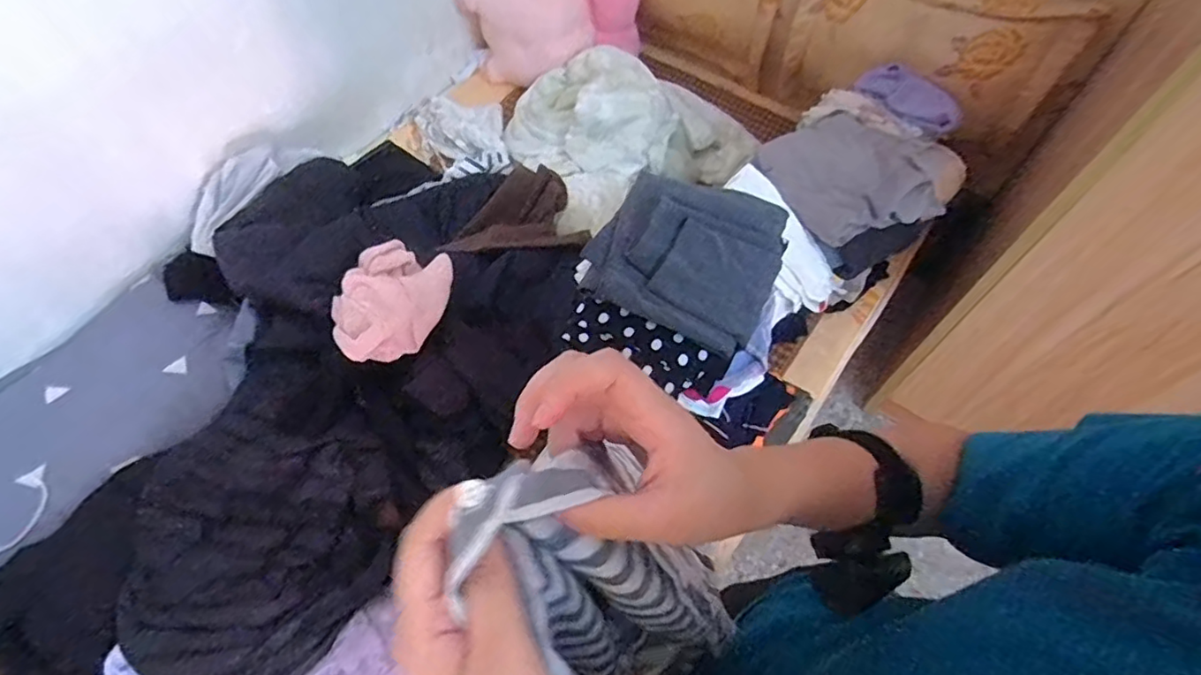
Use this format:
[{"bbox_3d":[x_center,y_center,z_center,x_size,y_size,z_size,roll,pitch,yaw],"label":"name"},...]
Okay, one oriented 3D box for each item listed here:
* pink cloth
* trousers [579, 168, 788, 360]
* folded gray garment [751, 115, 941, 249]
[{"bbox_3d":[-0.334,-0.060,0.946,0.161,0.068,0.196,23,61,13],"label":"pink cloth"},{"bbox_3d":[0.118,-0.119,0.831,0.241,0.057,0.220,24,62,14],"label":"trousers"},{"bbox_3d":[0.453,-0.307,1.067,0.294,0.068,0.274,-20,61,-12],"label":"folded gray garment"}]

